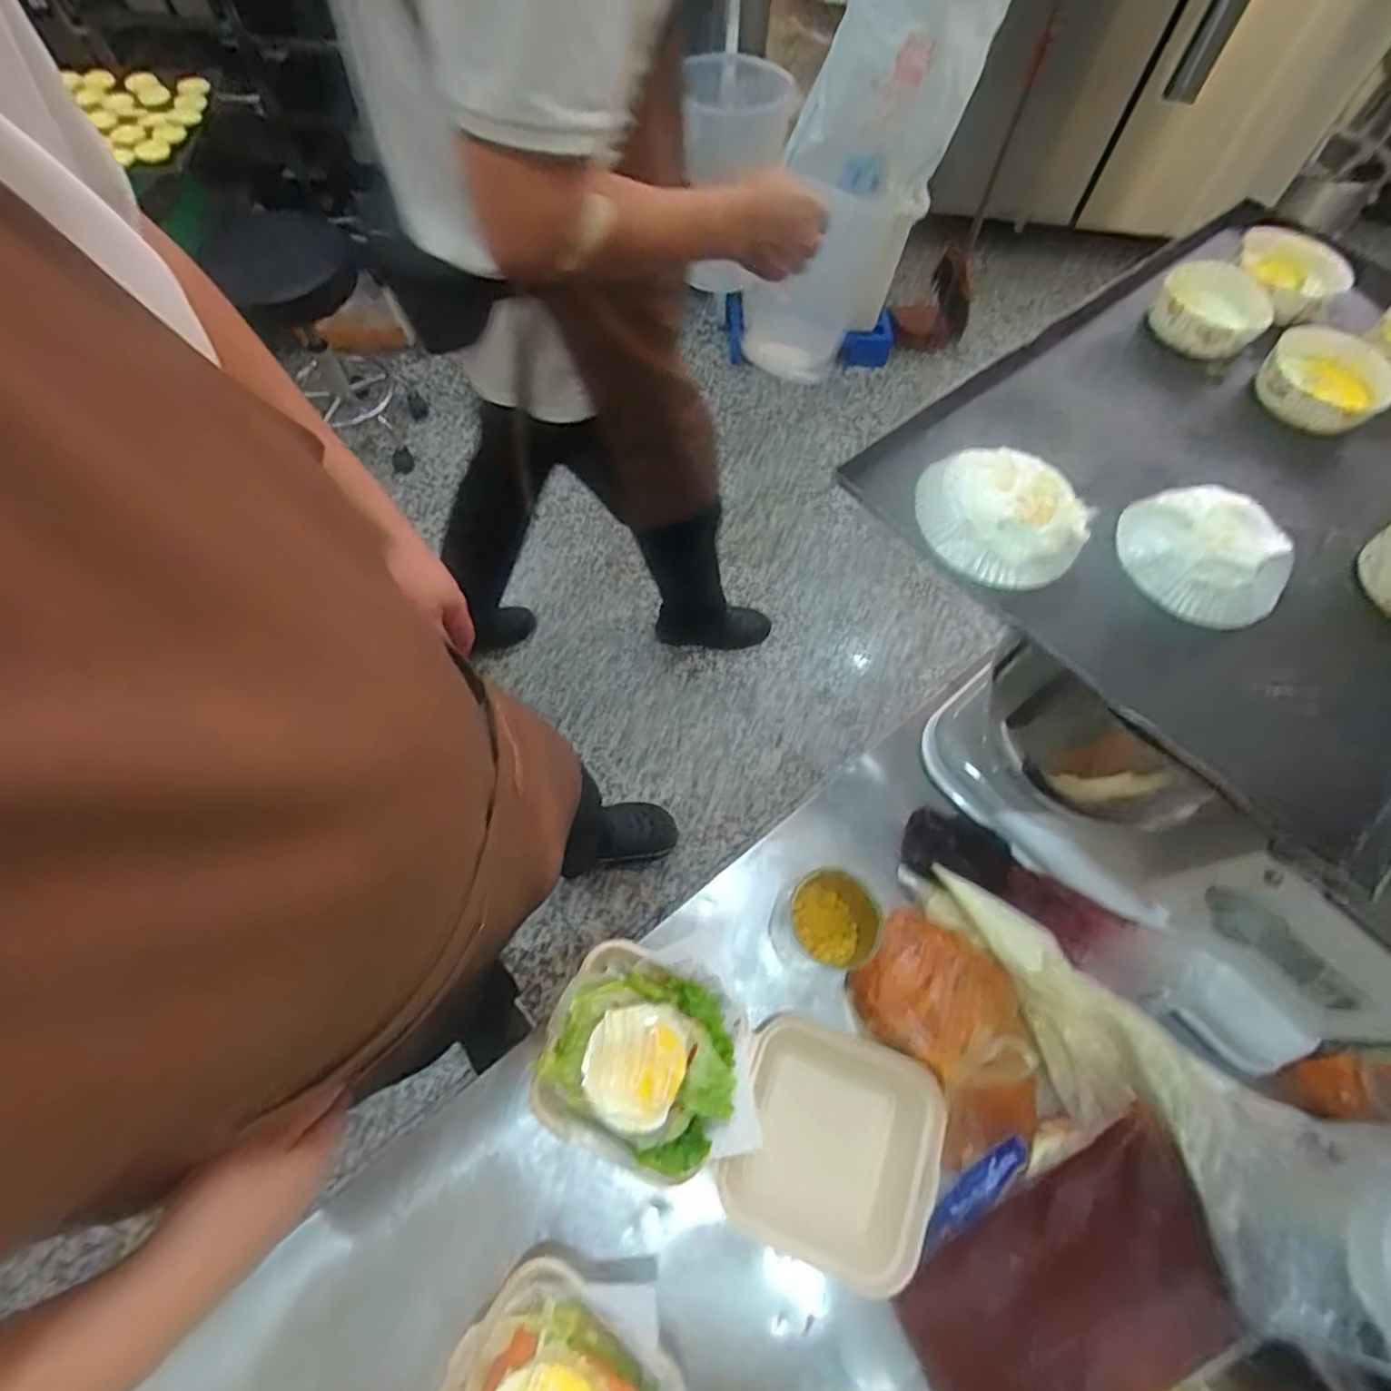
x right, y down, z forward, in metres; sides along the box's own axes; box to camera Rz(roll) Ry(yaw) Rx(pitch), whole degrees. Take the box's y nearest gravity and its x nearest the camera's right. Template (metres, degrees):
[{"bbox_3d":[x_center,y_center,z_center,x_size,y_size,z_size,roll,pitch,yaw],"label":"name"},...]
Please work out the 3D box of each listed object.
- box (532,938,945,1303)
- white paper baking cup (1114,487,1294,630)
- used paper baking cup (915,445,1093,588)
[{"bbox_3d":[0.034,0.306,0.519,0.307,0.060,0.163,23,65,9],"label":"box"},{"bbox_3d":[0.360,-0.103,0.473,0.098,0.032,0.110,-35,70,-18],"label":"white paper baking cup"},{"bbox_3d":[0.218,-0.131,0.481,0.097,0.031,0.114,-35,70,-18],"label":"used paper baking cup"}]

